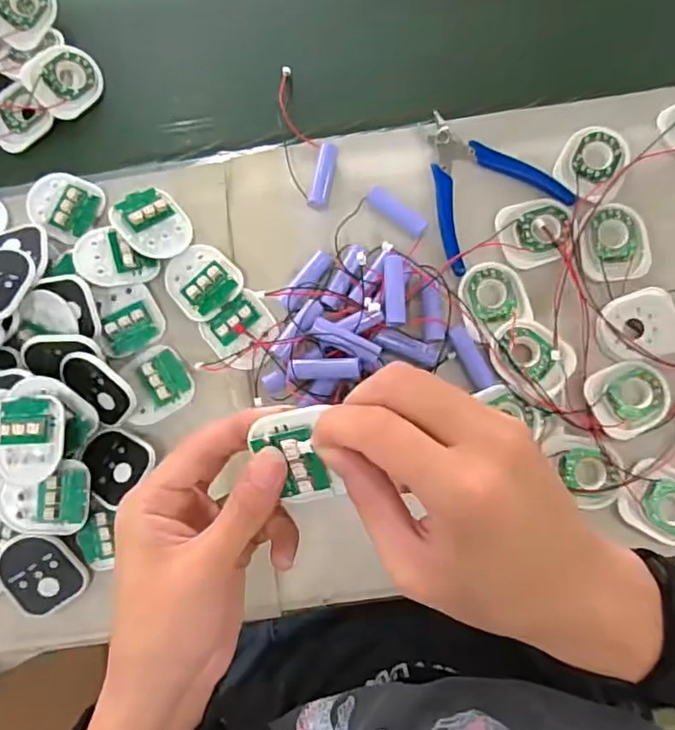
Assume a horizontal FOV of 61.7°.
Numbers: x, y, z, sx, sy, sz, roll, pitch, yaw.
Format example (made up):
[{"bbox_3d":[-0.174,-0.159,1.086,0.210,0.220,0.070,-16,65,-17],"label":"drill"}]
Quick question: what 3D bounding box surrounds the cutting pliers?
[{"bbox_3d":[0.101,-0.138,0.423,0.101,0.009,0.111,-34,81,-4],"label":"cutting pliers"}]

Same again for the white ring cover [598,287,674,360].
[{"bbox_3d":[0.216,-0.029,0.403,0.059,0.009,0.048,-8,80,1],"label":"white ring cover"}]

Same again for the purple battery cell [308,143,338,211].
[{"bbox_3d":[-0.011,-0.143,0.430,0.014,0.014,0.049,11,81,4],"label":"purple battery cell"}]

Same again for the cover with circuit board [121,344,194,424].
[{"bbox_3d":[-0.131,0.013,0.409,0.051,0.009,0.048,-27,80,-2],"label":"cover with circuit board"}]

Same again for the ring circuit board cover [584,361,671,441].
[{"bbox_3d":[0.207,0.022,0.398,0.058,0.008,0.050,-23,80,-2],"label":"ring circuit board cover"}]

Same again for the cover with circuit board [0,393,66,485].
[{"bbox_3d":[-0.206,0.048,0.372,0.049,0.010,0.058,1,81,2],"label":"cover with circuit board"}]

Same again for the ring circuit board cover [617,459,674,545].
[{"bbox_3d":[0.226,0.097,0.389,0.060,0.008,0.046,31,83,7],"label":"ring circuit board cover"}]

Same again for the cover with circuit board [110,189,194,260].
[{"bbox_3d":[-0.136,-0.106,0.418,0.051,0.011,0.052,-28,84,-27],"label":"cover with circuit board"}]

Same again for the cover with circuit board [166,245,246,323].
[{"bbox_3d":[-0.100,-0.064,0.418,0.049,0.015,0.056,-38,81,-4],"label":"cover with circuit board"}]

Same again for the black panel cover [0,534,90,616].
[{"bbox_3d":[-0.202,0.142,0.383,0.048,0.005,0.056,-30,101,-7],"label":"black panel cover"}]

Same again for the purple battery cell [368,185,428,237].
[{"bbox_3d":[0.044,-0.112,0.417,0.049,0.014,0.014,38,84,8],"label":"purple battery cell"}]

